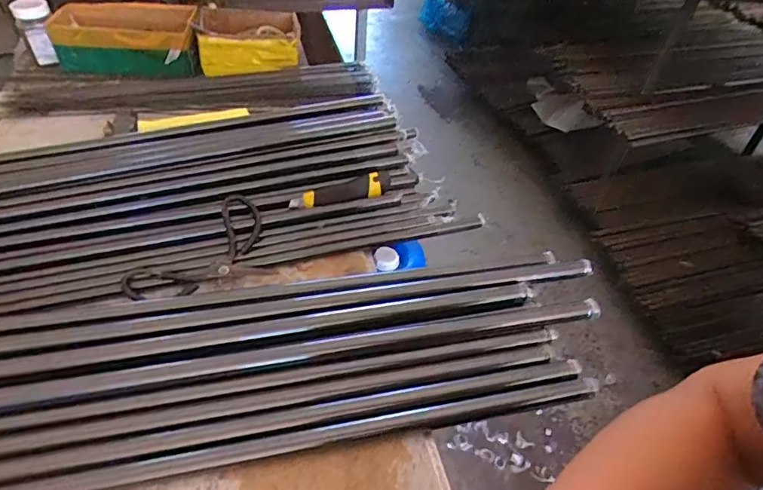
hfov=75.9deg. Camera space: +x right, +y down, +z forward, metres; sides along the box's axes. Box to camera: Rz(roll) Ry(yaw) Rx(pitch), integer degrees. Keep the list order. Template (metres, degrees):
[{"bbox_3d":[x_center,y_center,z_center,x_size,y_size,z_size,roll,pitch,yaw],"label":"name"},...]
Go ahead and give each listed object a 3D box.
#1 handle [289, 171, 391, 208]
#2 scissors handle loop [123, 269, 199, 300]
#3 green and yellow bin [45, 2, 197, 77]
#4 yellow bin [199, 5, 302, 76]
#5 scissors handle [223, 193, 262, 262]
[{"bbox_3d":[-0.059,-0.081,0.760,0.167,0.034,0.036,-16,49,-20],"label":"handle"},{"bbox_3d":[-0.282,0.051,0.620,0.093,0.008,0.043,4,45,-1],"label":"scissors handle loop"},{"bbox_3d":[-0.528,-0.431,1.028,0.281,0.108,0.120,1,45,-4],"label":"green and yellow bin"},{"bbox_3d":[-0.286,-0.447,1.070,0.204,0.092,0.131,-4,46,-9],"label":"yellow bin"},{"bbox_3d":[-0.194,-0.026,0.683,0.051,0.013,0.107,-4,66,-21],"label":"scissors handle"}]

